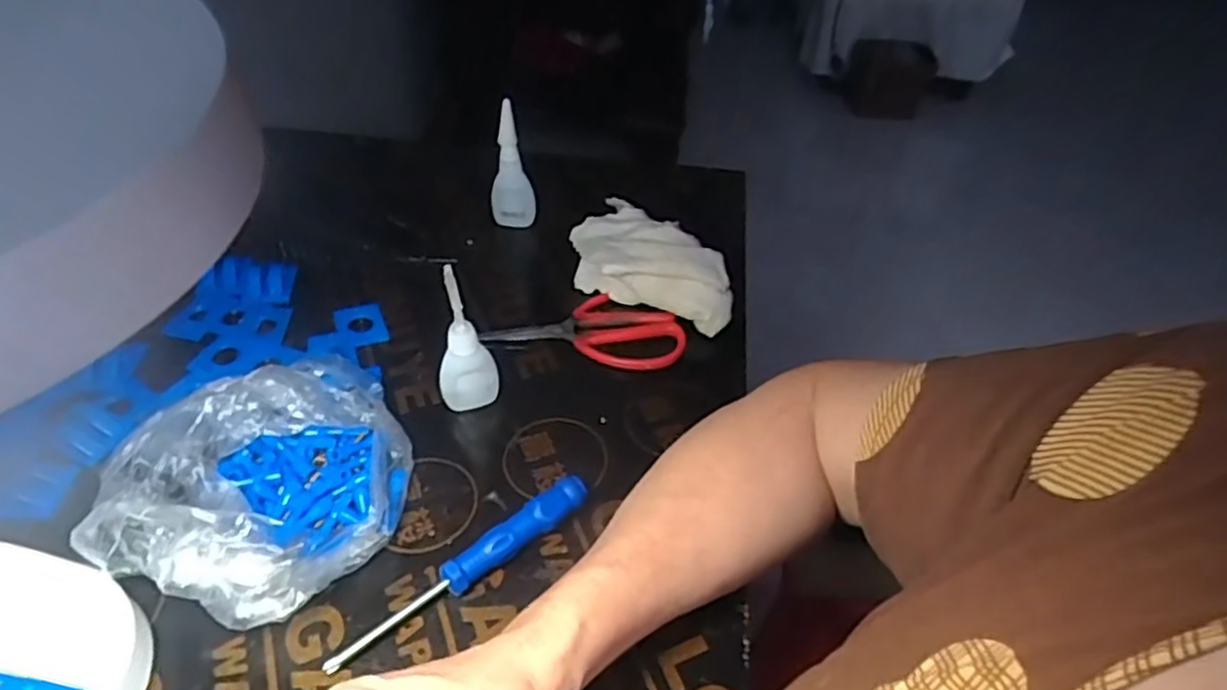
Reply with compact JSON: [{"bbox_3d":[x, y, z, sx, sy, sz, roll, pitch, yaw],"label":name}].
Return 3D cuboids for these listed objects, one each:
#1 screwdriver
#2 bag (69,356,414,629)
[{"bbox_3d":[-0.076,0.117,0.374,0.151,0.021,0.016,-29,53,-30],"label":"screwdriver"},{"bbox_3d":[-0.190,0.062,0.391,0.153,0.060,0.162,16,45,11],"label":"bag"}]

